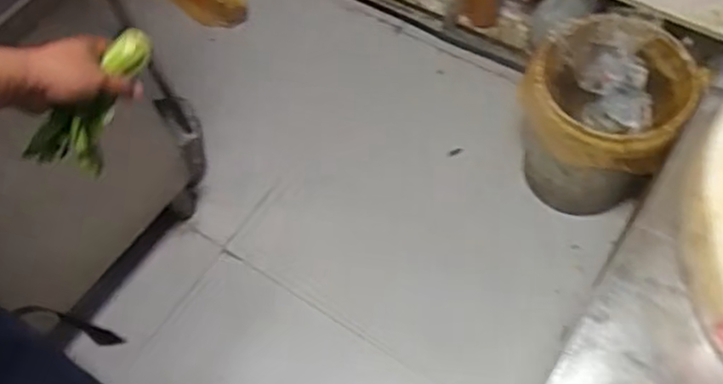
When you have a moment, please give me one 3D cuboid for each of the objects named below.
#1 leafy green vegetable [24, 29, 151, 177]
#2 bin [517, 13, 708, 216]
[{"bbox_3d":[-0.288,-0.095,0.740,0.052,0.082,0.181,36,92,21],"label":"leafy green vegetable"},{"bbox_3d":[0.515,-0.162,1.454,0.286,0.376,0.296,-2,61,3],"label":"bin"}]

